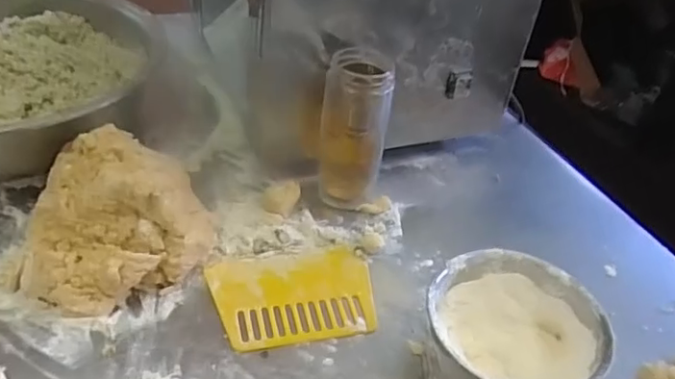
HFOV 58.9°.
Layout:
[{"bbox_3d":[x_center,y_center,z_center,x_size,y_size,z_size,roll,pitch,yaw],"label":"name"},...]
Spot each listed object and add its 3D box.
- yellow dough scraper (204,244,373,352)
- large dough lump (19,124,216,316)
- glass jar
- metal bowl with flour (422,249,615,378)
[{"bbox_3d":[-0.041,0.109,0.617,0.164,0.004,0.113,-6,42,-18],"label":"yellow dough scraper"},{"bbox_3d":[-0.231,0.025,0.606,0.173,0.108,0.159,4,39,-3],"label":"large dough lump"},{"bbox_3d":[0.021,-0.073,0.716,0.076,0.179,0.076,4,39,-3],"label":"glass jar"},{"bbox_3d":[0.150,0.143,0.537,0.145,0.091,0.148,4,39,-3],"label":"metal bowl with flour"}]

